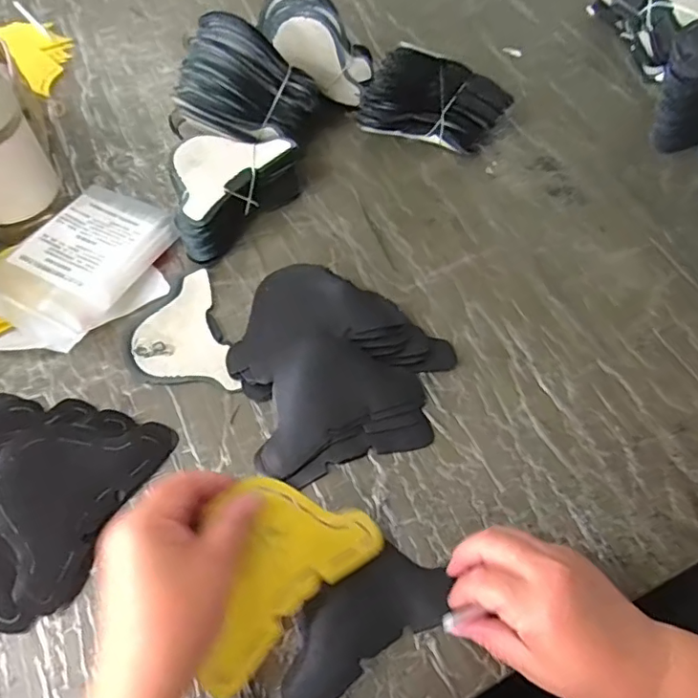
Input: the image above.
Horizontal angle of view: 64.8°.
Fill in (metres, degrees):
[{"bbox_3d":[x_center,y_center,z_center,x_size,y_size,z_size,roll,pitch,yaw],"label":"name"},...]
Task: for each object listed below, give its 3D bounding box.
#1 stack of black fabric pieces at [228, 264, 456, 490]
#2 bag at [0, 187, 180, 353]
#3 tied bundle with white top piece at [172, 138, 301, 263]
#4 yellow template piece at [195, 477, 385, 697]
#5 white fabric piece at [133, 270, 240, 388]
[{"bbox_3d":[-0.007,0.004,0.463,0.173,0.023,0.182,-17,61,-12],"label":"stack of black fabric pieces"},{"bbox_3d":[-0.240,-0.084,0.503,0.102,0.035,0.179,24,61,12],"label":"bag"},{"bbox_3d":[-0.123,-0.166,0.546,0.091,0.051,0.154,35,64,18],"label":"tied bundle with white top piece"},{"bbox_3d":[-0.049,0.133,0.343,0.134,0.012,0.095,-40,94,-33],"label":"yellow template piece"},{"bbox_3d":[-0.149,-0.011,0.482,0.076,0.008,0.123,-17,61,-12],"label":"white fabric piece"}]

